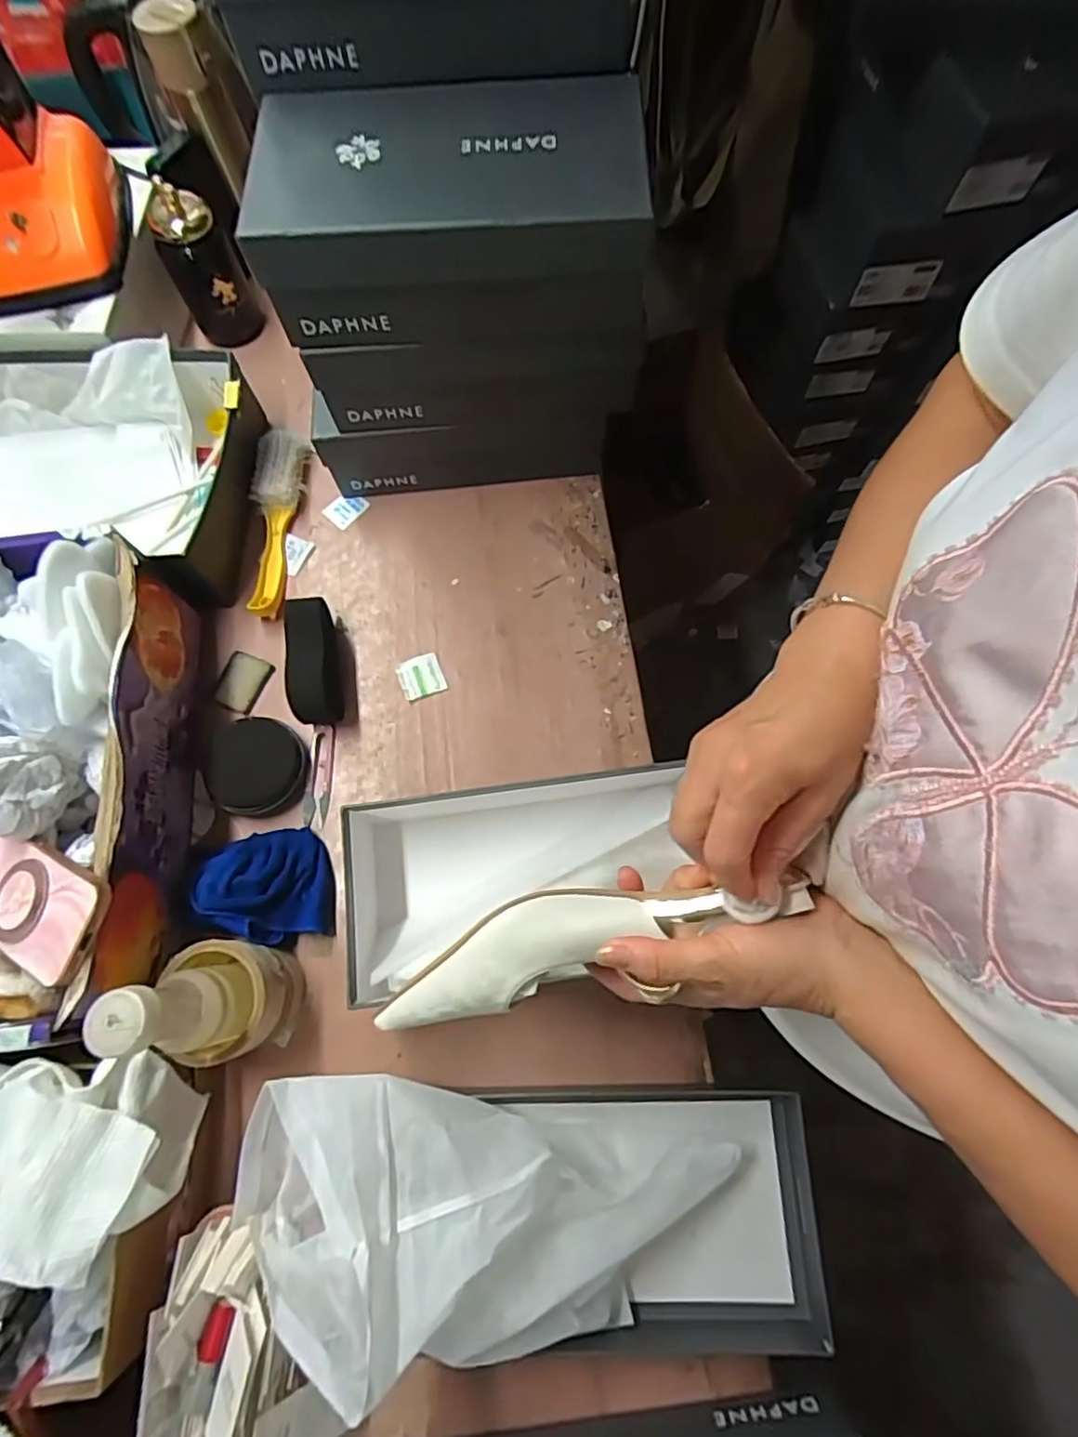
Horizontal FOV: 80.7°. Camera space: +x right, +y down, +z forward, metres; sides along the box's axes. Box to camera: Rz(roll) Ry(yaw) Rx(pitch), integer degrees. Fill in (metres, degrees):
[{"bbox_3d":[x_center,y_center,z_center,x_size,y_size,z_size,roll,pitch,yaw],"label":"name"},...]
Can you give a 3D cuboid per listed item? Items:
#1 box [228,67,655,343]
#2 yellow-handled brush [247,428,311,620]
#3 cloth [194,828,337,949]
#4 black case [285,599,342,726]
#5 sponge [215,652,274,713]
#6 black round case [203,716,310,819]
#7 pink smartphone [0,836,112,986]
[{"bbox_3d":[-0.064,-0.401,0.506,0.284,0.094,0.158,2,71,2],"label":"box"},{"bbox_3d":[-0.285,-0.219,0.695,0.052,0.036,0.226,-3,71,0],"label":"yellow-handled brush"},{"bbox_3d":[-0.243,0.147,0.560,0.102,0.054,0.102,-14,72,-3],"label":"cloth"},{"bbox_3d":[-0.224,-0.056,0.628,0.041,0.049,0.119,-8,71,-1],"label":"black case"},{"bbox_3d":[-0.303,-0.037,0.654,0.045,0.010,0.061,16,72,7],"label":"sponge"},{"bbox_3d":[-0.275,0.047,0.608,0.097,0.024,0.089,0,71,1],"label":"black round case"},{"bbox_3d":[-0.374,0.133,0.462,0.143,0.012,0.074,16,79,23],"label":"pink smartphone"}]

